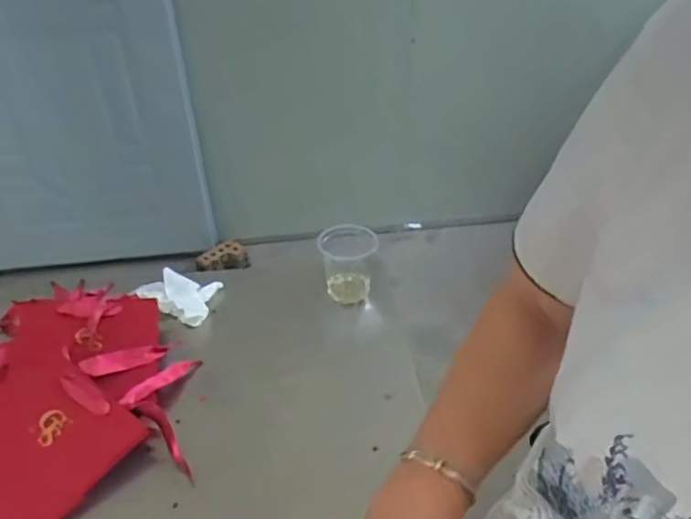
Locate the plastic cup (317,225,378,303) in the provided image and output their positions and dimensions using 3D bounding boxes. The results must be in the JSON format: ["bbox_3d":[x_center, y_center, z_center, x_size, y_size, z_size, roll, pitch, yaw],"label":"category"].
[{"bbox_3d":[0.004,0.006,0.695,0.069,0.081,0.063,-1,36,1],"label":"plastic cup"}]

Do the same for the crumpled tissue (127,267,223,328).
[{"bbox_3d":[-0.201,0.043,0.698,0.102,0.018,0.073,16,39,23],"label":"crumpled tissue"}]

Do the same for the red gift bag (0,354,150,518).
[{"bbox_3d":[-0.287,0.164,0.514,0.151,0.019,0.140,31,56,20],"label":"red gift bag"}]

